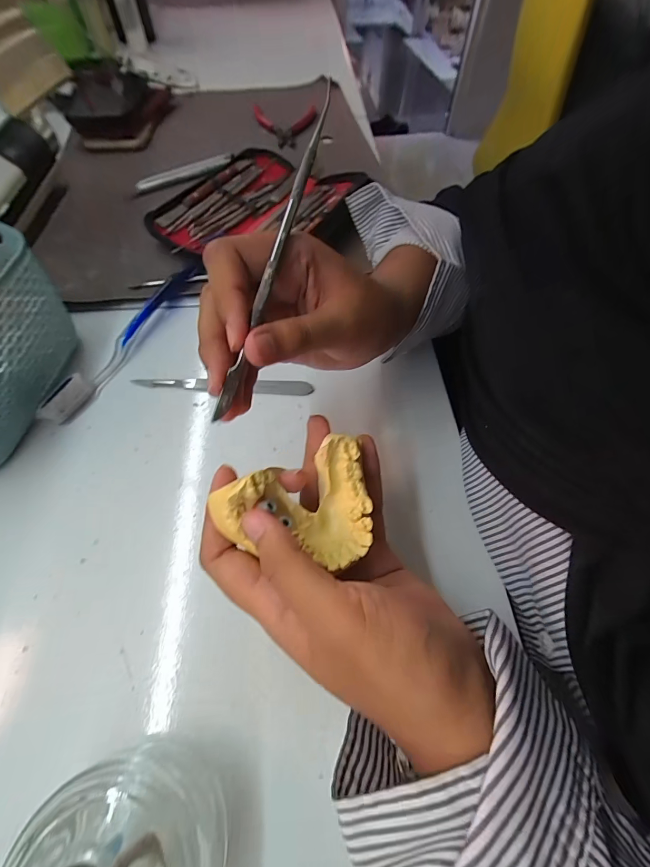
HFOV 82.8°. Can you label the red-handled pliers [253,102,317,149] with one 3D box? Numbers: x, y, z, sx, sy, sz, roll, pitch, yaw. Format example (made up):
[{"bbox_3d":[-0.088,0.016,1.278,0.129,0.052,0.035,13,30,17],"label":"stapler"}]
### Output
[{"bbox_3d":[-0.050,-0.460,0.538,0.085,0.017,0.160,-13,60,-9],"label":"red-handled pliers"}]

